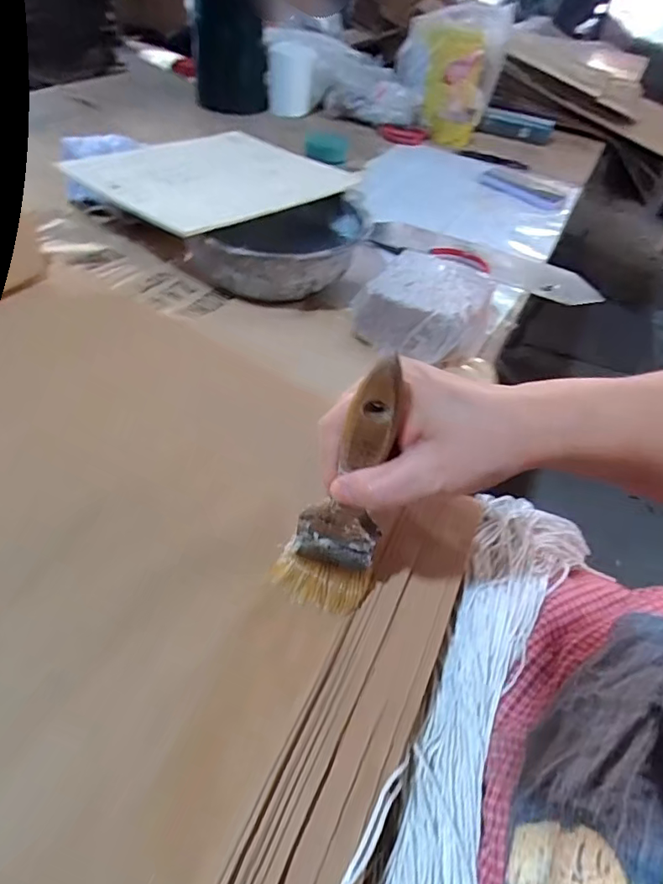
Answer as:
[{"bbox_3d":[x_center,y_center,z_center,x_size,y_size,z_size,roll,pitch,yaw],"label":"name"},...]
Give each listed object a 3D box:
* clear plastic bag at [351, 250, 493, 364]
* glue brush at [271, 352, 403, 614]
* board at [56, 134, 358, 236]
[{"bbox_3d":[0.103,-0.144,0.544,0.123,0.060,0.142,23,48,12],"label":"clear plastic bag"},{"bbox_3d":[0.006,0.029,0.257,0.055,0.167,0.026,9,42,-3],"label":"glue brush"},{"bbox_3d":[-0.146,-0.332,0.621,0.261,0.011,0.288,37,53,24],"label":"board"}]

